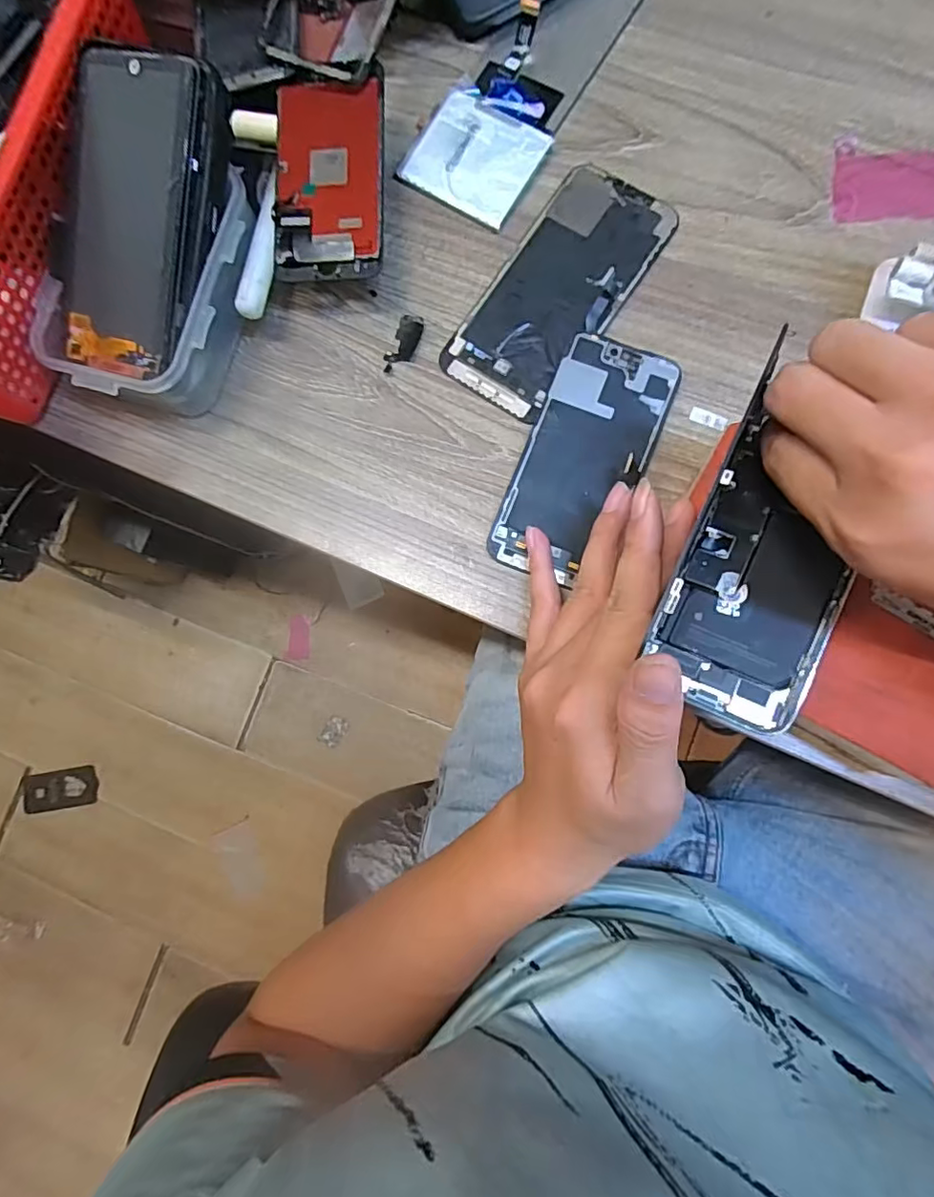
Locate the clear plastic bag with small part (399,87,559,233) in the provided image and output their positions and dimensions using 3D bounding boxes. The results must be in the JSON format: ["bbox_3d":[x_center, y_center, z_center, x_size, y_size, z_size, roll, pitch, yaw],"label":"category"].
[{"bbox_3d":[0.006,-0.273,0.351,0.077,0.007,0.068,33,87,9],"label":"clear plastic bag with small part"}]

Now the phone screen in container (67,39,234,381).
[{"bbox_3d":[-0.176,-0.202,0.305,0.075,0.023,0.153,19,104,8],"label":"phone screen in container"}]

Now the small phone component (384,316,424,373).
[{"bbox_3d":[-0.038,-0.154,0.343,0.016,0.004,0.037,22,85,8],"label":"small phone component"}]

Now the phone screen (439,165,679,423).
[{"bbox_3d":[0.054,-0.185,0.337,0.077,0.006,0.155,34,87,9],"label":"phone screen"}]

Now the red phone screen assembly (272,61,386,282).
[{"bbox_3d":[-0.079,-0.242,0.328,0.063,0.010,0.119,0,83,6],"label":"red phone screen assembly"}]

